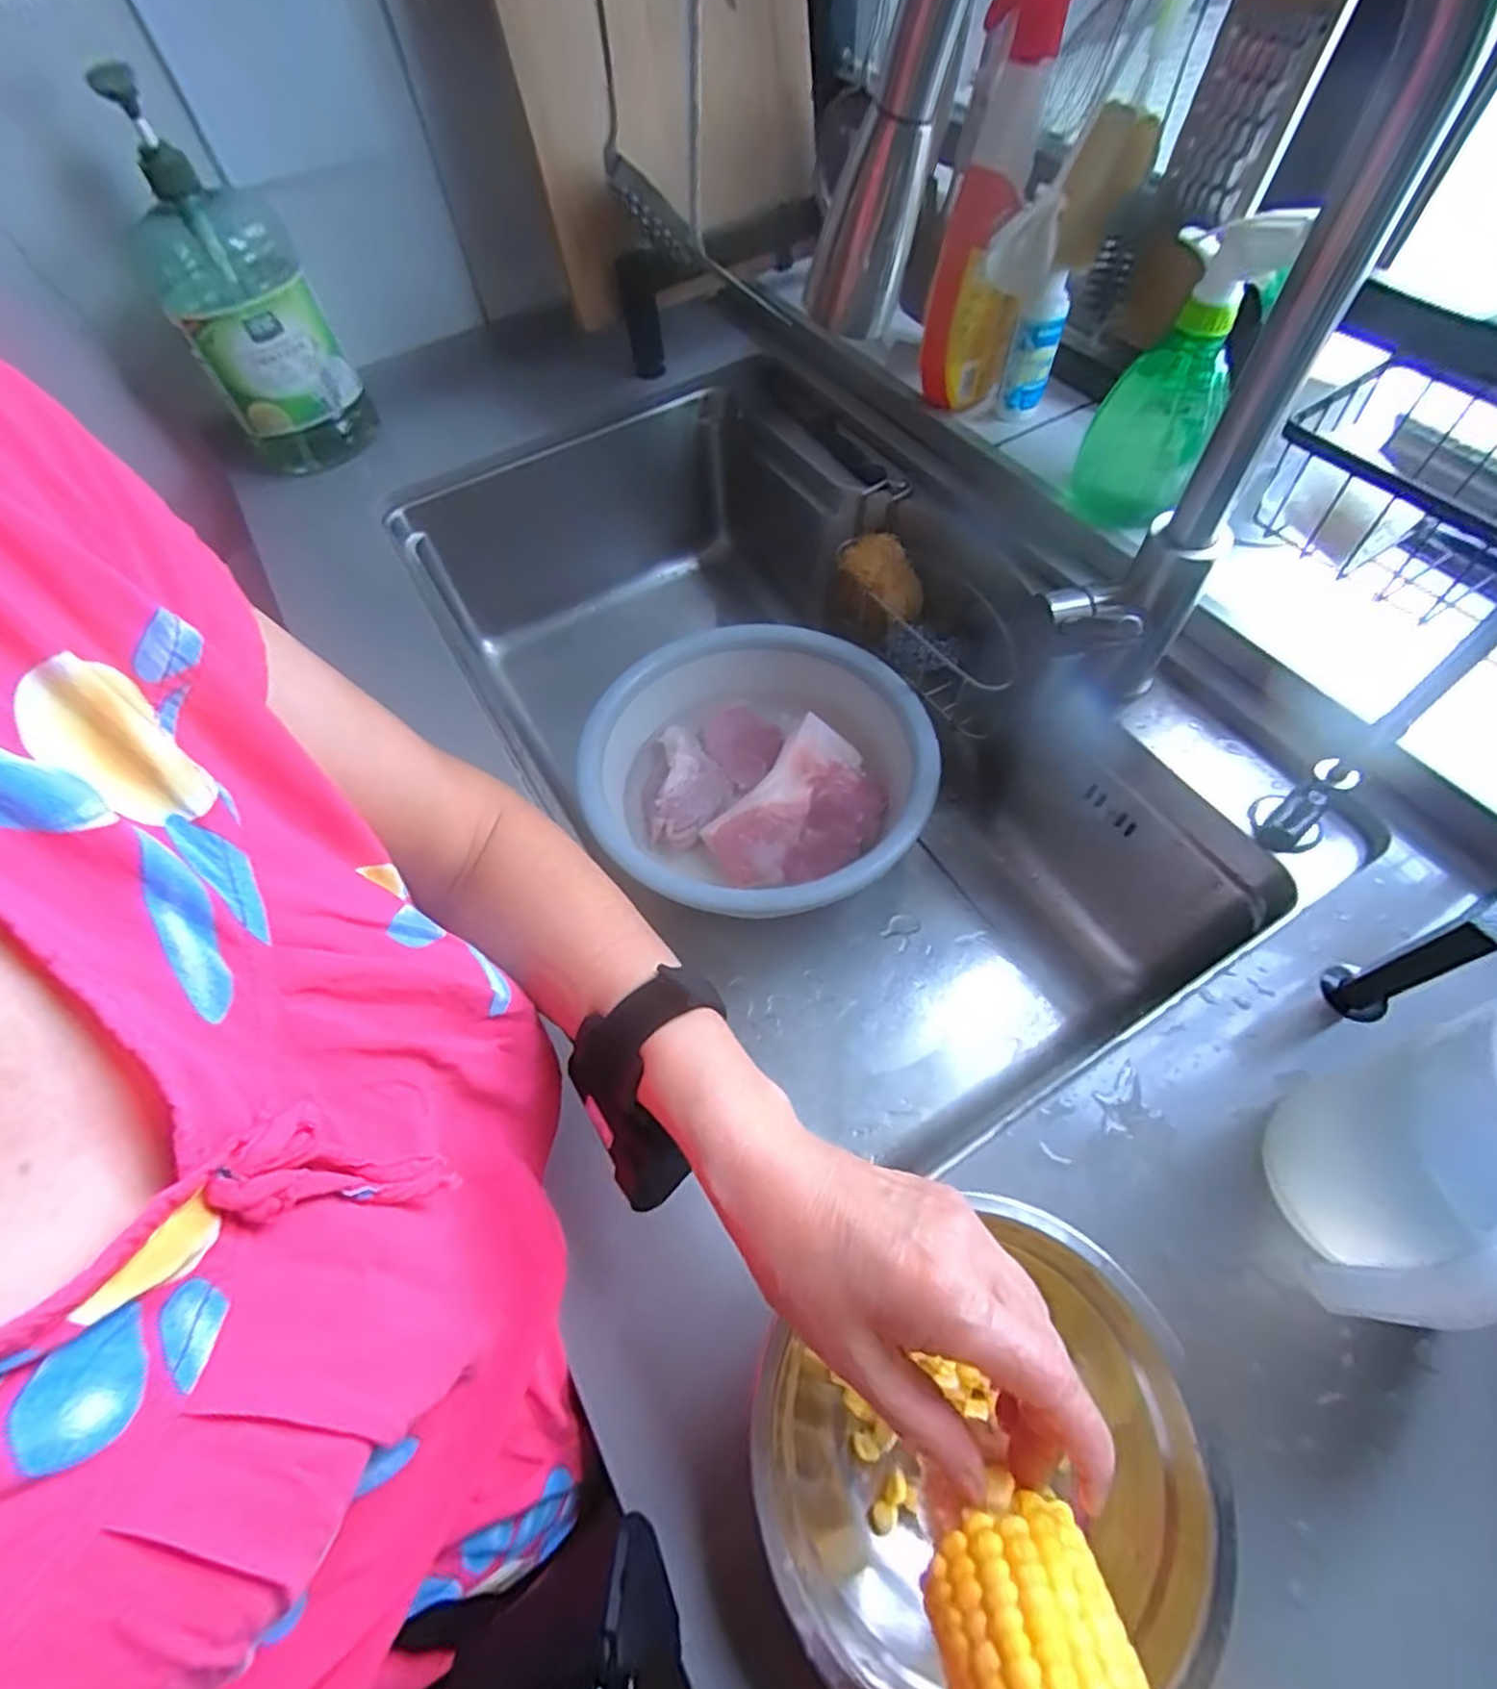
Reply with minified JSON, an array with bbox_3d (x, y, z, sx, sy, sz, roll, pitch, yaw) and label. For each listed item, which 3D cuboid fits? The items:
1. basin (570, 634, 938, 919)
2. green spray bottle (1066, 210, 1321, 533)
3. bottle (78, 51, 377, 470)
[{"bbox_3d":[0.015,-0.062,0.686,0.306,0.111,0.286,-2,59,3],"label":"basin"},{"bbox_3d":[0.291,-0.319,0.499,0.081,0.195,0.062,21,63,16],"label":"green spray bottle"},{"bbox_3d":[-0.453,-0.480,0.635,0.124,0.273,0.072,-27,61,-12],"label":"bottle"}]

